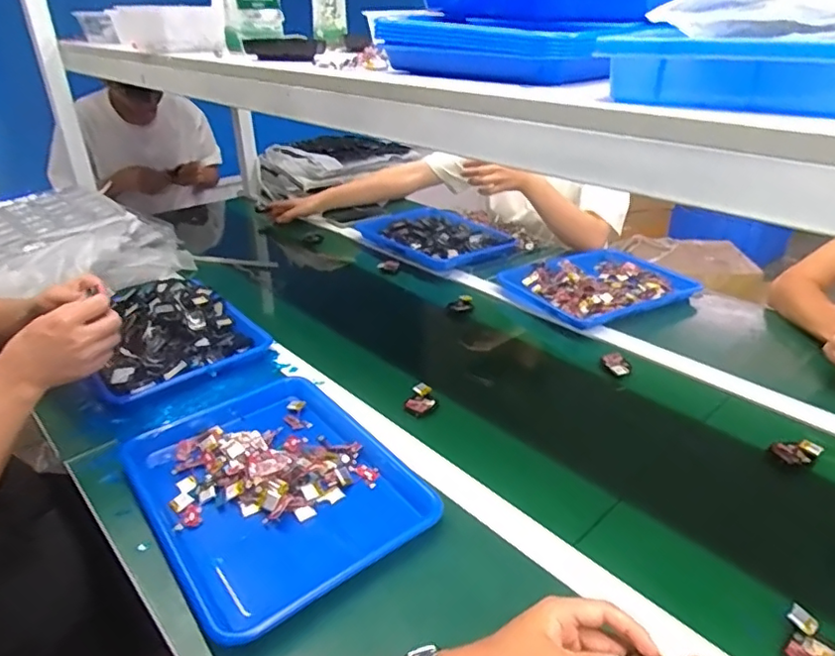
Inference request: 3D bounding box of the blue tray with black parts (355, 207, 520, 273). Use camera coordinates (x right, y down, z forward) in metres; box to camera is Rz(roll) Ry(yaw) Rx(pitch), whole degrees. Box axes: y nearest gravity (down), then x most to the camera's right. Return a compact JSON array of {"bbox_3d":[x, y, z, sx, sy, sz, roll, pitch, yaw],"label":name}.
[{"bbox_3d":[0.018,-0.215,1.284,0.199,0.044,0.351,-18,34,-29],"label":"blue tray with black parts"}]

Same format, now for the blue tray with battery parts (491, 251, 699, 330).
[{"bbox_3d":[0.351,-0.091,1.121,0.326,0.035,0.252,-13,32,-21],"label":"blue tray with battery parts"}]

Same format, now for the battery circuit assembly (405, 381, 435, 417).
[{"bbox_3d":[0.007,0.100,0.802,0.036,0.024,0.046,11,33,23],"label":"battery circuit assembly"}]

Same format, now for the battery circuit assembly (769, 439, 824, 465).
[{"bbox_3d":[0.457,0.149,0.697,0.052,0.017,0.029,6,30,11],"label":"battery circuit assembly"}]

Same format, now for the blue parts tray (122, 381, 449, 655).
[{"bbox_3d":[-0.160,0.173,0.658,0.263,0.034,0.338,-21,36,-33],"label":"blue parts tray"}]

